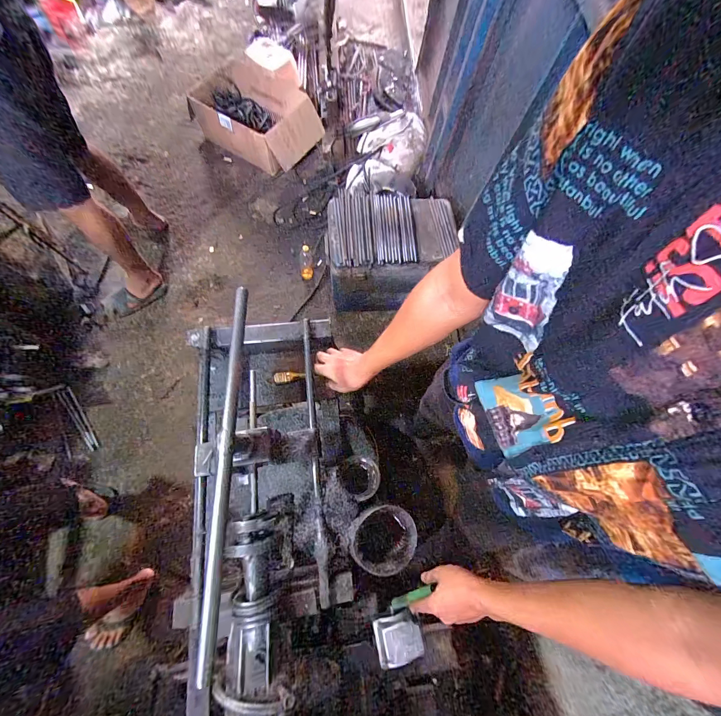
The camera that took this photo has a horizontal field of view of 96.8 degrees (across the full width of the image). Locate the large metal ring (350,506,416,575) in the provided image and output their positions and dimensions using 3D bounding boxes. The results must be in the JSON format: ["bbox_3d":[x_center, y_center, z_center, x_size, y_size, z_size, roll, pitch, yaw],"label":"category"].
[{"bbox_3d":[0.045,0.337,0.597,0.124,0.031,0.114,1,73,-4],"label":"large metal ring"}]

